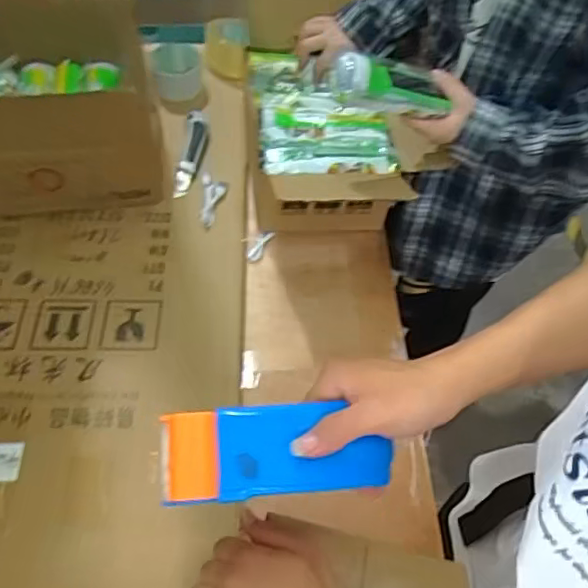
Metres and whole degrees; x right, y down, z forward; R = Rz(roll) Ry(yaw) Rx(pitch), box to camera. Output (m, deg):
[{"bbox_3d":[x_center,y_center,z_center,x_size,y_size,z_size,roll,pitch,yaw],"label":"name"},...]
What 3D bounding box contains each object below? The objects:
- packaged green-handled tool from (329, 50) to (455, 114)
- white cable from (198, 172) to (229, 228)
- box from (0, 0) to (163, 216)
[{"bbox_3d":[0.105,-0.232,0.655,0.133,0.043,0.047,-2,53,-26],"label":"packaged green-handled tool"},{"bbox_3d":[-0.113,-0.134,0.824,0.037,0.011,0.086,1,55,-1],"label":"white cable"},{"bbox_3d":[-0.333,-0.239,0.777,0.290,0.191,0.202,-5,56,-6],"label":"box"}]

